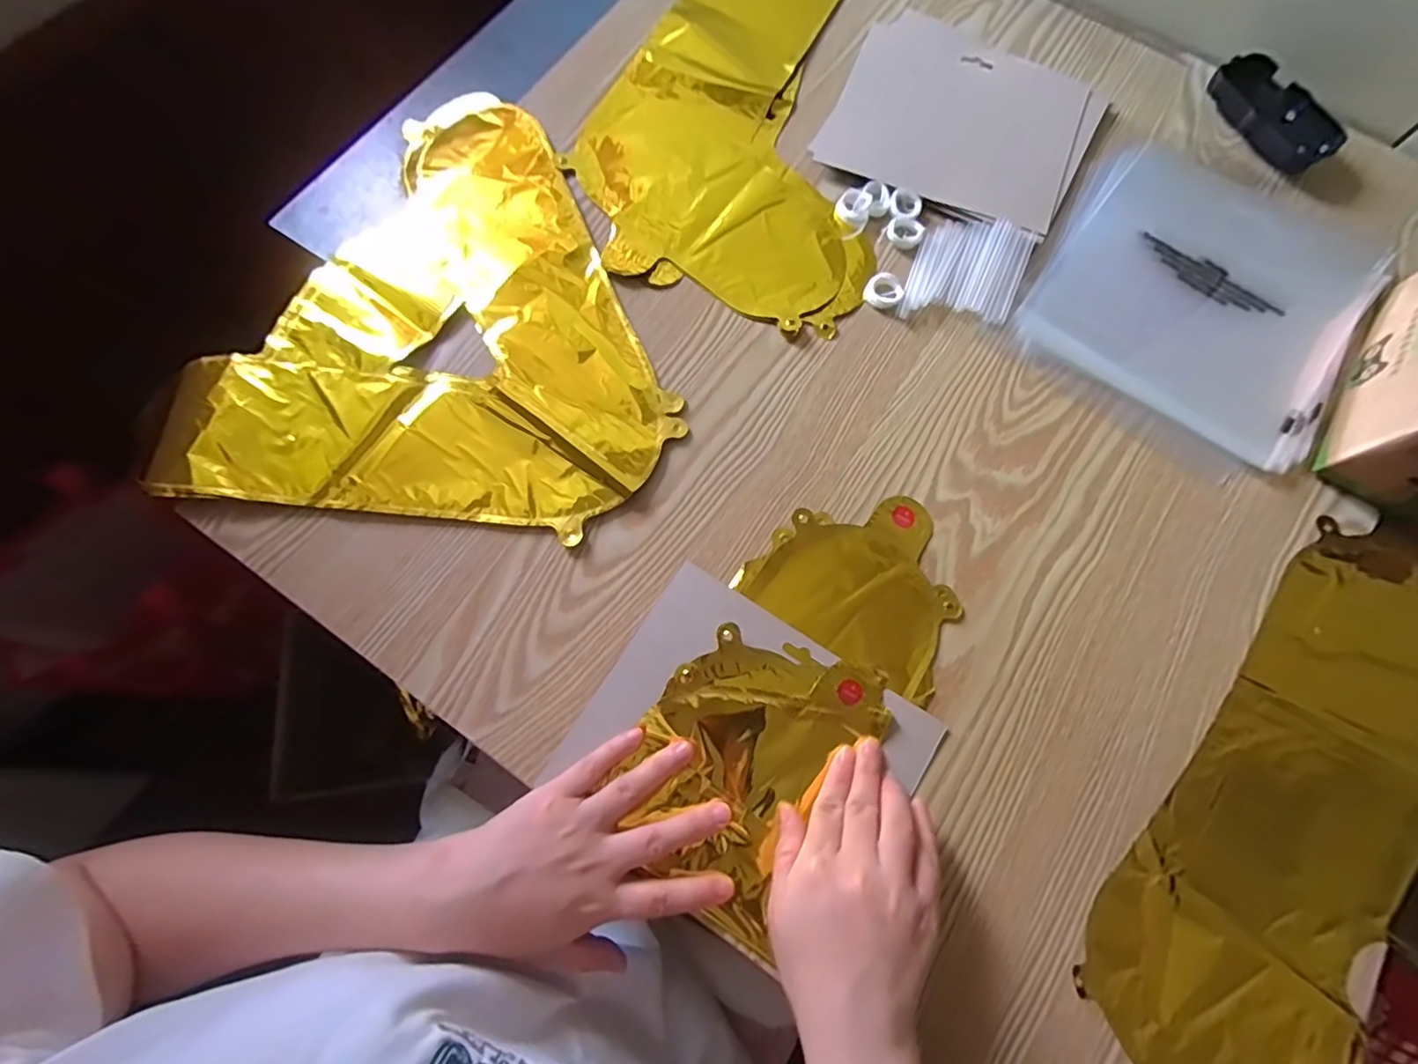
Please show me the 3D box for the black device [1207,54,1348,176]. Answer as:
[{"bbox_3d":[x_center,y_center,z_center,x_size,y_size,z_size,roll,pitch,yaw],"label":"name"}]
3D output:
[{"bbox_3d":[0.462,-0.343,0.499,0.047,0.022,0.107,-31,76,-9],"label":"black device"}]

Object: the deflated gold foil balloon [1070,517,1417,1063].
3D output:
[{"bbox_3d":[0.363,0.174,0.351,0.164,0.009,0.385,40,77,10],"label":"deflated gold foil balloon"}]

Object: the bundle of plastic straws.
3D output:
[{"bbox_3d":[0.197,-0.196,0.459,0.077,0.009,0.096,22,74,6],"label":"bundle of plastic straws"}]

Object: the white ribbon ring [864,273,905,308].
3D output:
[{"bbox_3d":[0.131,-0.179,0.453,0.026,0.007,0.027,0,73,0],"label":"white ribbon ring"}]

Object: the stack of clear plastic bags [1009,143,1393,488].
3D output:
[{"bbox_3d":[0.368,-0.176,0.455,0.218,0.012,0.247,32,76,9],"label":"stack of clear plastic bags"}]

